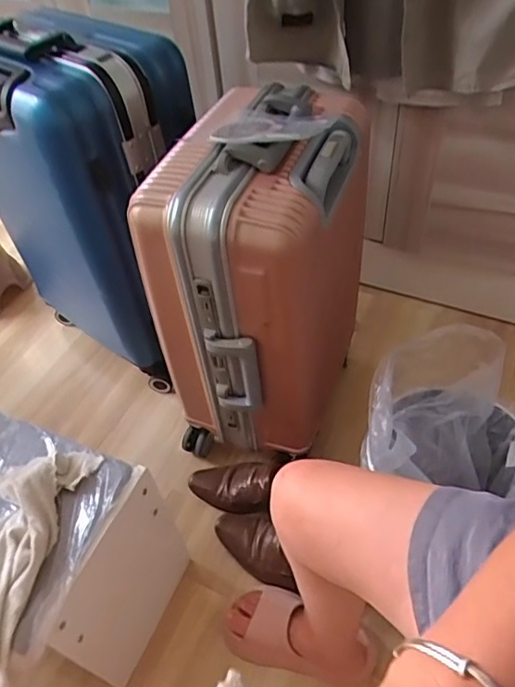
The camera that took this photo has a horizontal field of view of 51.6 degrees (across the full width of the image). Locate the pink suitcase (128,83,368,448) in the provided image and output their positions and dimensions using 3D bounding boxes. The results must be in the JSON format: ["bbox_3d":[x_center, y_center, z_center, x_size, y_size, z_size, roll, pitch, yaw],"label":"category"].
[{"bbox_3d":[0.025,-0.104,0.915,0.250,0.555,0.396,21,54,22],"label":"pink suitcase"}]

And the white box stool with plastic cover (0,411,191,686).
[{"bbox_3d":[-0.325,0.311,0.799,0.321,0.343,0.238,14,52,17],"label":"white box stool with plastic cover"}]

